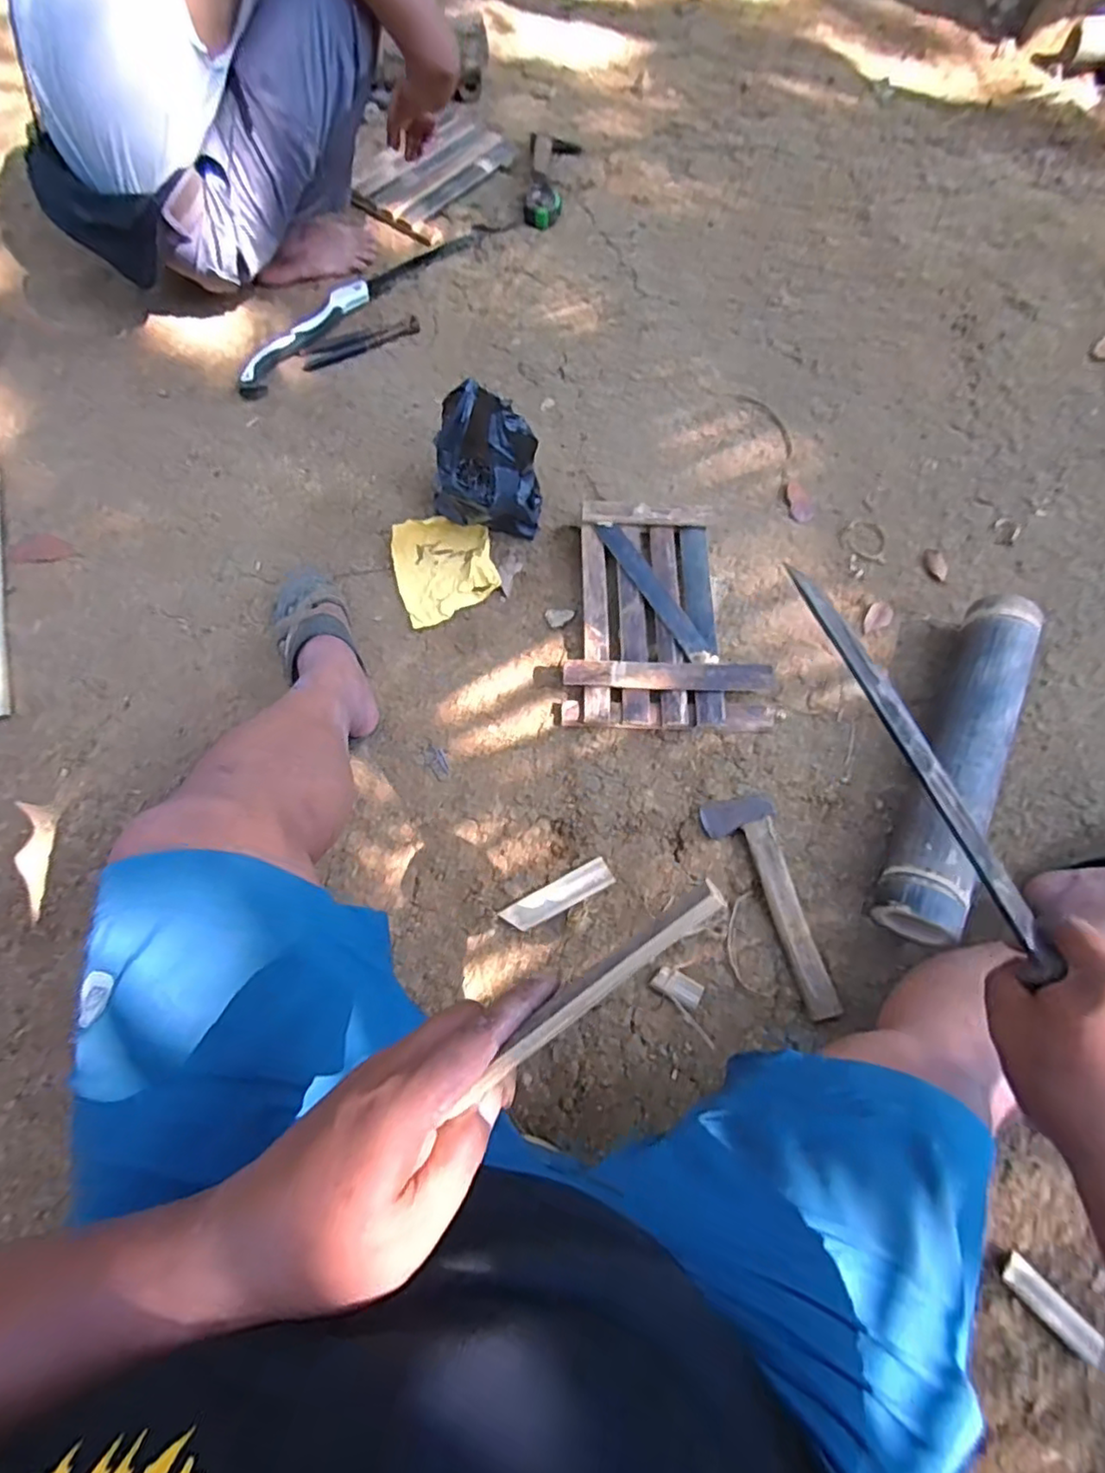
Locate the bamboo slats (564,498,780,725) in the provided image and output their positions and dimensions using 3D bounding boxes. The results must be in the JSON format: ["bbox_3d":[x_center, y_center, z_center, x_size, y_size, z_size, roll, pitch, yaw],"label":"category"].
[{"bbox_3d":[0.167,-0.175,0.916,0.272,0.056,0.344,4,68,1],"label":"bamboo slats"}]

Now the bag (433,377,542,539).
[{"bbox_3d":[-0.091,-0.375,0.904,0.144,0.209,0.187,-2,68,-1],"label":"bag"}]

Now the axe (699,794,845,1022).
[{"bbox_3d":[0.272,0.202,0.774,0.083,0.029,0.270,-16,69,-7],"label":"axe"}]

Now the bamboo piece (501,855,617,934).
[{"bbox_3d":[0.008,0.198,0.785,0.140,0.016,0.037,-26,71,-10],"label":"bamboo piece"}]

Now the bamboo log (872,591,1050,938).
[{"bbox_3d":[0.516,0.024,0.806,0.089,0.103,0.478,26,73,9],"label":"bamboo log"}]

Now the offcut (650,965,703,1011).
[{"bbox_3d":[0.148,0.295,0.747,0.054,0.015,0.030,31,71,11],"label":"offcut"}]

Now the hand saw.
[{"bbox_3d":[-0.355,-0.812,1.158,0.069,0.035,0.592,36,72,13],"label":"hand saw"}]

